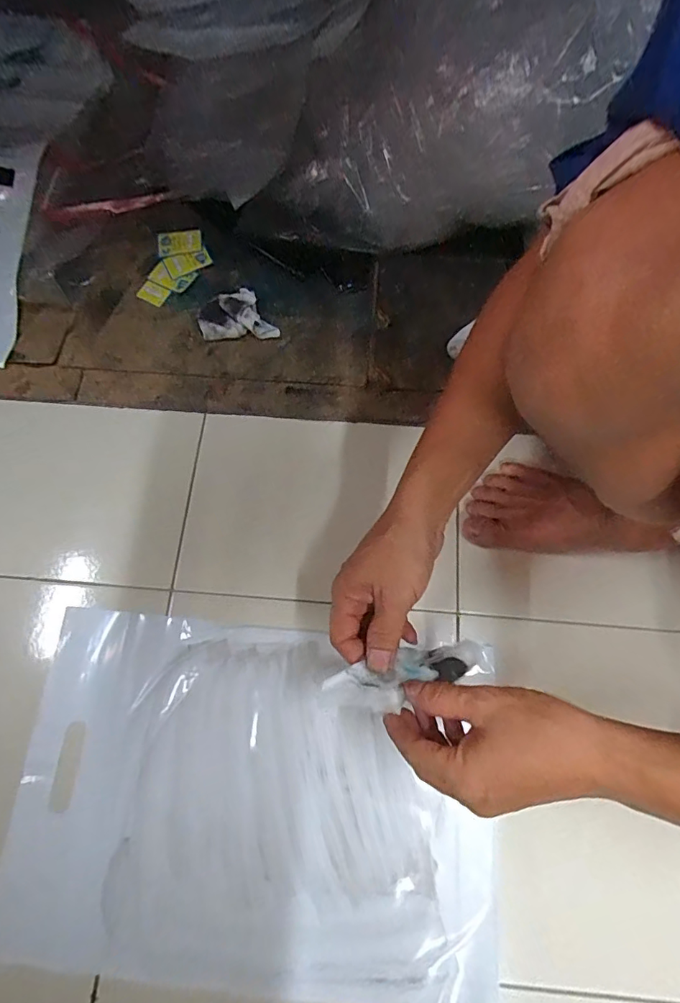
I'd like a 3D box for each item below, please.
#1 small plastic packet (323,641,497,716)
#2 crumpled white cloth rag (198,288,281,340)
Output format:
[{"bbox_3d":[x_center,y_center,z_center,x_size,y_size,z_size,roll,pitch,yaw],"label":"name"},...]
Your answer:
[{"bbox_3d":[0.056,0.130,0.364,0.151,0.027,0.033,-3,69,-29],"label":"small plastic packet"},{"bbox_3d":[-0.125,-0.231,0.592,0.093,0.017,0.062,-3,72,1],"label":"crumpled white cloth rag"}]

